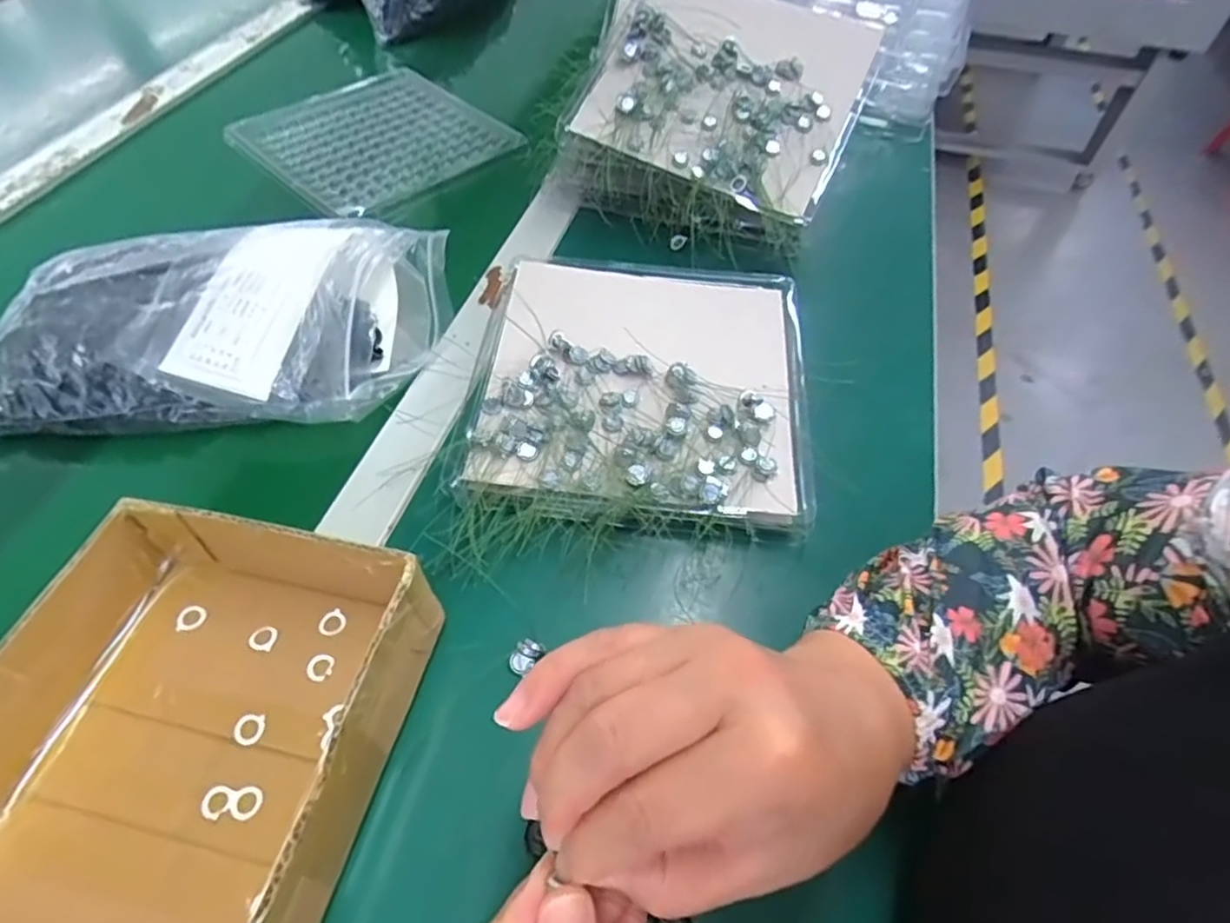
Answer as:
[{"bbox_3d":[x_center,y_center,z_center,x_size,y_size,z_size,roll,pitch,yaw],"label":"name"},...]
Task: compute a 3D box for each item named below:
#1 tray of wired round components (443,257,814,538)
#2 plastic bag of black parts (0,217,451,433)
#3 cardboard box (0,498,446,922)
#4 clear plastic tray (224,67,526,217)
[{"bbox_3d":[0.017,-0.054,0.425,0.200,0.033,0.204,5,53,3],"label":"tray of wired round components"},{"bbox_3d":[-0.259,-0.098,0.437,0.273,0.061,0.151,-4,53,-4],"label":"plastic bag of black parts"},{"bbox_3d":[-0.185,0.128,0.270,0.158,0.063,0.208,10,53,7],"label":"cardboard box"},{"bbox_3d":[-0.245,-0.323,0.646,0.250,0.022,0.211,36,60,23],"label":"clear plastic tray"}]

